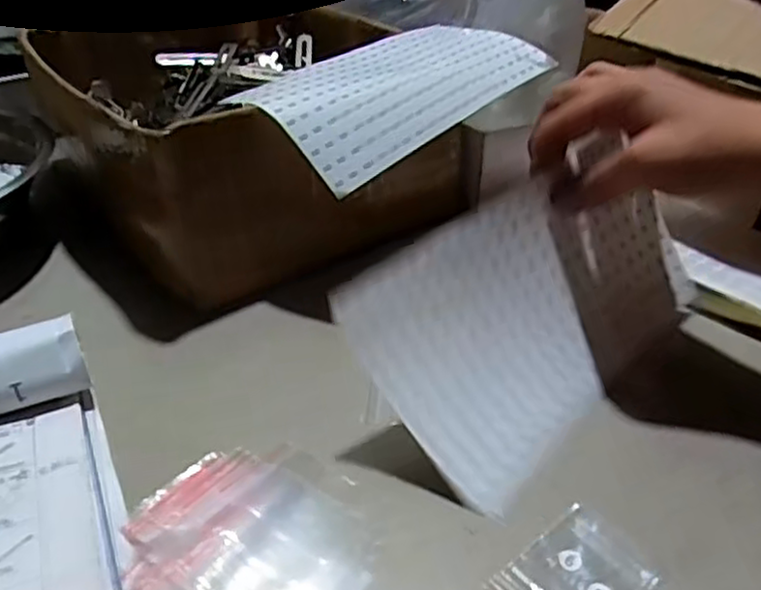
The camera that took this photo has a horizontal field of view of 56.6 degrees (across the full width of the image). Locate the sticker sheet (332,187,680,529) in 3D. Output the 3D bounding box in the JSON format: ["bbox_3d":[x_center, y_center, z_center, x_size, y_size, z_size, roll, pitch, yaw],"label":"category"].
[{"bbox_3d":[0.092,0.004,0.394,0.221,0.126,0.018,-31,2,-29],"label":"sticker sheet"}]

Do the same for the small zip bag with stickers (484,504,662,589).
[{"bbox_3d":[0.084,0.122,0.304,0.062,0.004,0.049,-25,43,-32],"label":"small zip bag with stickers"}]

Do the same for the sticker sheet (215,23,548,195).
[{"bbox_3d":[0.015,-0.149,0.496,0.111,0.023,0.219,40,54,20],"label":"sticker sheet"}]

